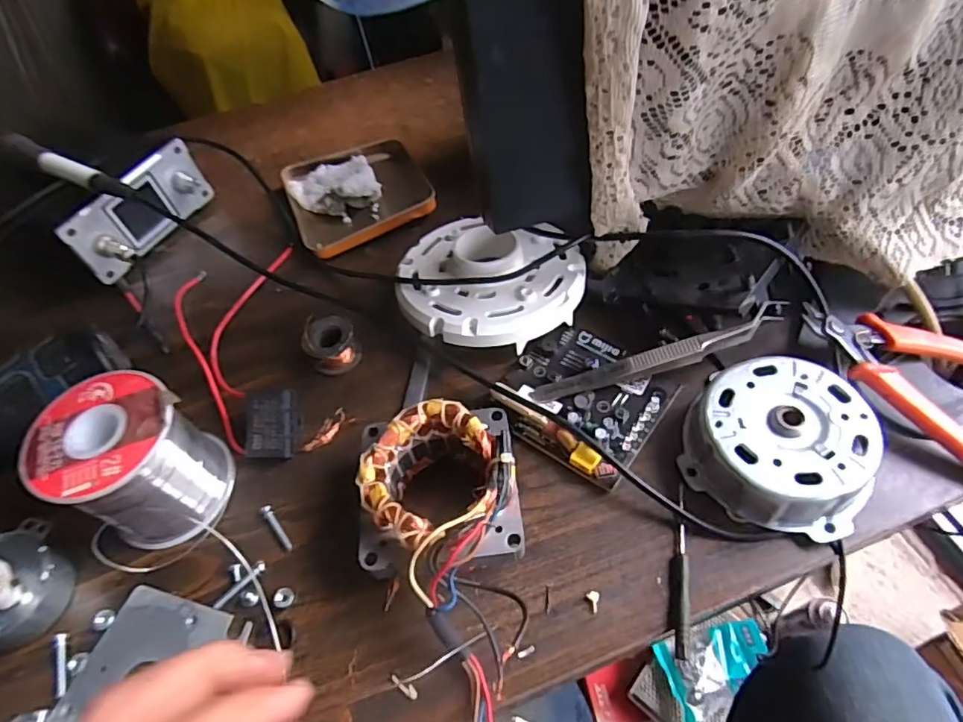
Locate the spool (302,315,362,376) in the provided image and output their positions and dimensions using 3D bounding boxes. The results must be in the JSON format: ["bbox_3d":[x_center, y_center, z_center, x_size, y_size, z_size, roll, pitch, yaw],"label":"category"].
[{"bbox_3d":[-0.089,-0.010,0.332,0.028,0.021,0.029,-2,56,3],"label":"spool"}]

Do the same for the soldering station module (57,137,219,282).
[{"bbox_3d":[-0.232,-0.106,0.392,0.028,0.049,0.107,15,58,13],"label":"soldering station module"}]

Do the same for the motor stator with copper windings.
[{"bbox_3d":[-0.019,0.062,0.259,0.069,0.048,0.075,-7,56,-1],"label":"motor stator with copper windings"}]

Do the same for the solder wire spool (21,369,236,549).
[{"bbox_3d":[-0.165,0.049,0.271,0.060,0.068,0.060,-2,56,3],"label":"solder wire spool"}]

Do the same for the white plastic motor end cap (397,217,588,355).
[{"bbox_3d":[0.005,-0.051,0.341,0.110,0.030,0.097,3,56,6],"label":"white plastic motor end cap"}]

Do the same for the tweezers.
[{"bbox_3d":[0.094,-0.002,0.301,0.135,0.015,0.012,-19,56,8],"label":"tweezers"}]

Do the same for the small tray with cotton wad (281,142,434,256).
[{"bbox_3d":[-0.094,-0.129,0.416,0.098,0.027,0.103,-23,58,-12],"label":"small tray with cotton wad"}]

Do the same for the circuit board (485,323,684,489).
[{"bbox_3d":[0.054,0.016,0.302,0.082,0.014,0.077,33,64,23],"label":"circuit board"}]

